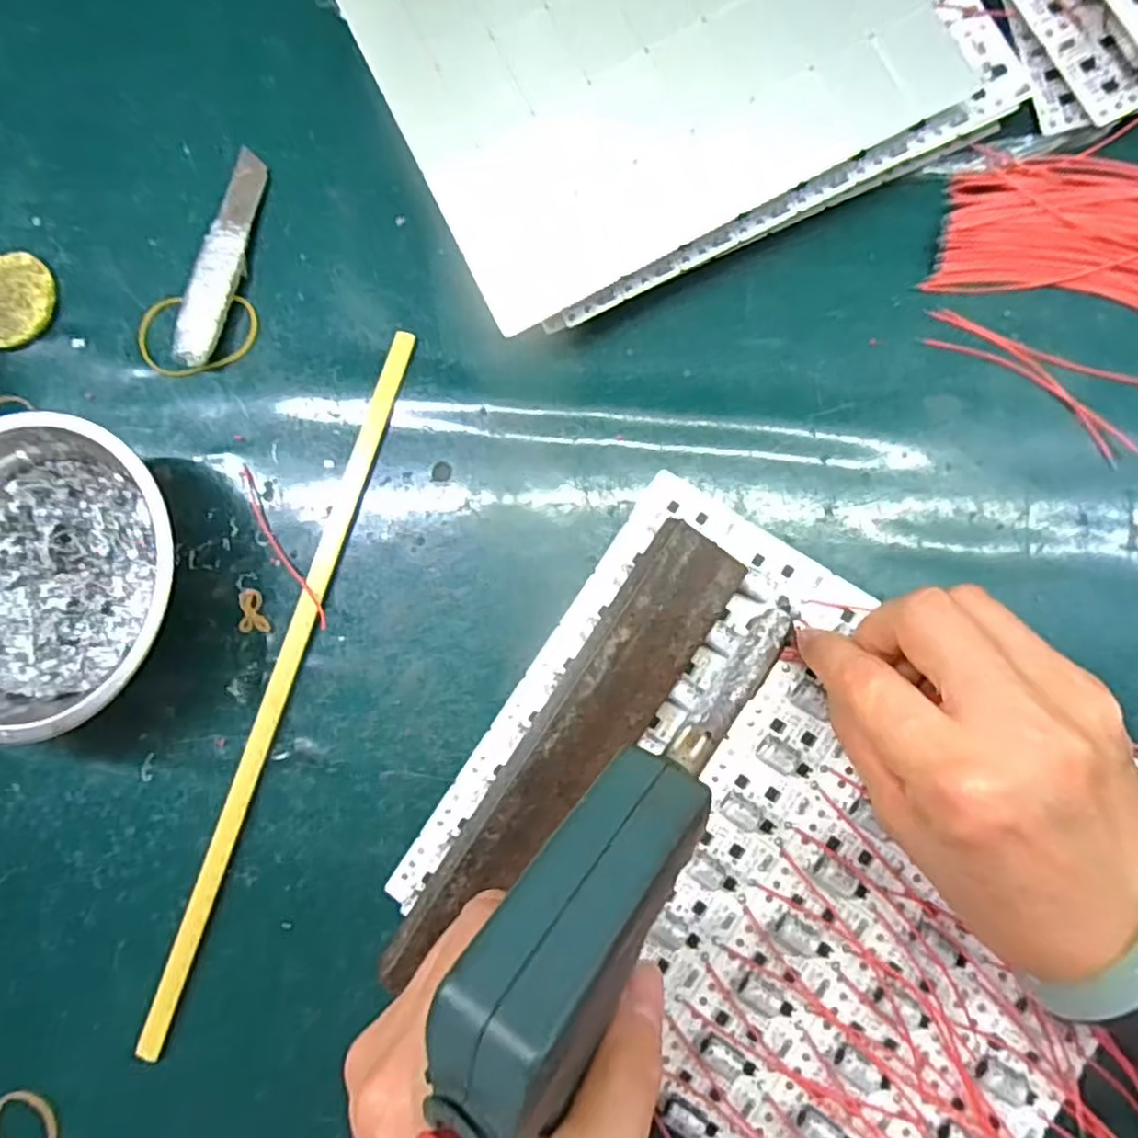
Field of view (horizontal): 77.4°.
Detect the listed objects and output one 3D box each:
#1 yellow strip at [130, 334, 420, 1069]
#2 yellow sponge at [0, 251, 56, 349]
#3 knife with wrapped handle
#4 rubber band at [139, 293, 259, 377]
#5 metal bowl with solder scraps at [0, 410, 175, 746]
[{"bbox_3d":[-0.120,0.046,0.300,0.012,0.007,0.309,18,86,9],"label":"yellow strip"},{"bbox_3d":[-0.266,-0.128,0.337,0.044,0.008,0.047,16,86,9],"label":"yellow sponge"},{"bbox_3d":[-0.160,-0.144,0.326,0.023,0.008,0.104,13,85,9],"label":"knife with wrapped handle"},{"bbox_3d":[-0.172,-0.107,0.326,0.056,0.004,0.037,4,84,8],"label":"rubber band"},{"bbox_3d":[-0.216,0.003,0.299,0.124,0.042,0.123,-1,83,7],"label":"metal bowl with solder scraps"}]

